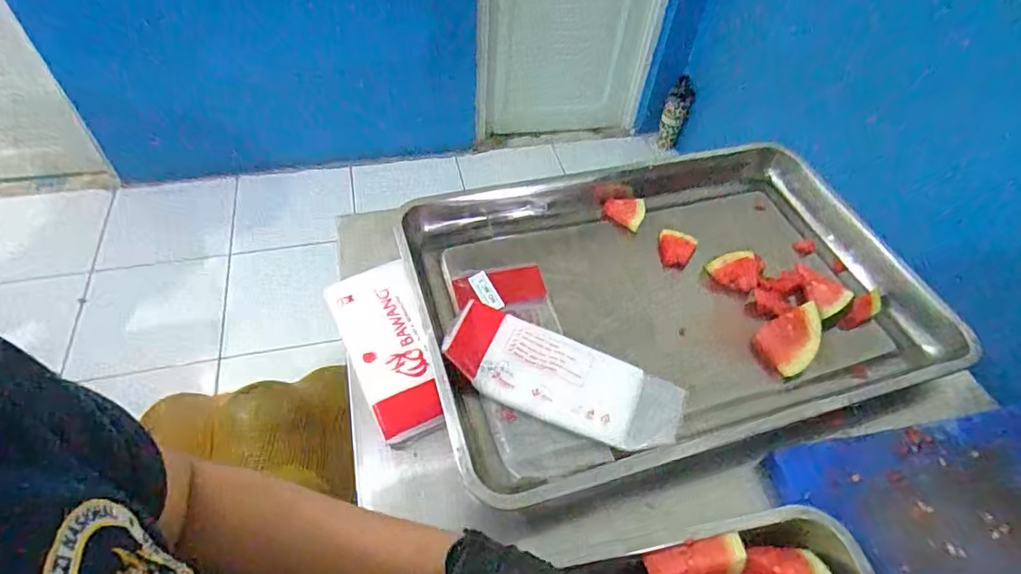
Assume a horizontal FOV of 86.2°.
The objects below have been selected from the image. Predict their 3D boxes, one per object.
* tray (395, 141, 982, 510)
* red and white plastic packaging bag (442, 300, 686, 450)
[{"bbox_3d":[0.210,-0.003,0.675,0.638,0.058,0.411,-12,53,-15],"label":"tray"},{"bbox_3d":[0.056,0.090,0.583,0.257,0.032,0.110,20,52,11],"label":"red and white plastic packaging bag"}]

